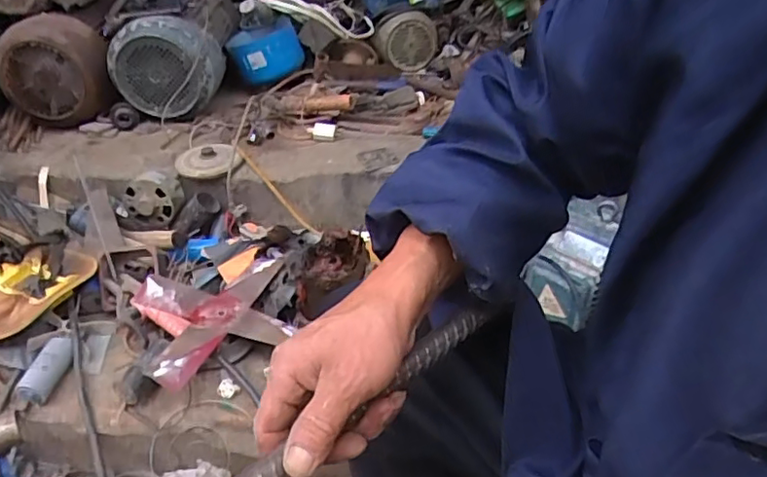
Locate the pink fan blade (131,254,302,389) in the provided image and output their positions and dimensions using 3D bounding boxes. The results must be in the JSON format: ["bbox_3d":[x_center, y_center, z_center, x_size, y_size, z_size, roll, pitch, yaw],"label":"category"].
[{"bbox_3d":[-0.281,0.126,1.013,0.254,0.045,0.234,-15,34,-18],"label":"pink fan blade"}]

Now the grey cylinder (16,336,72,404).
[{"bbox_3d":[-0.559,0.213,0.988,0.048,0.041,0.115,10,59,20],"label":"grey cylinder"}]

